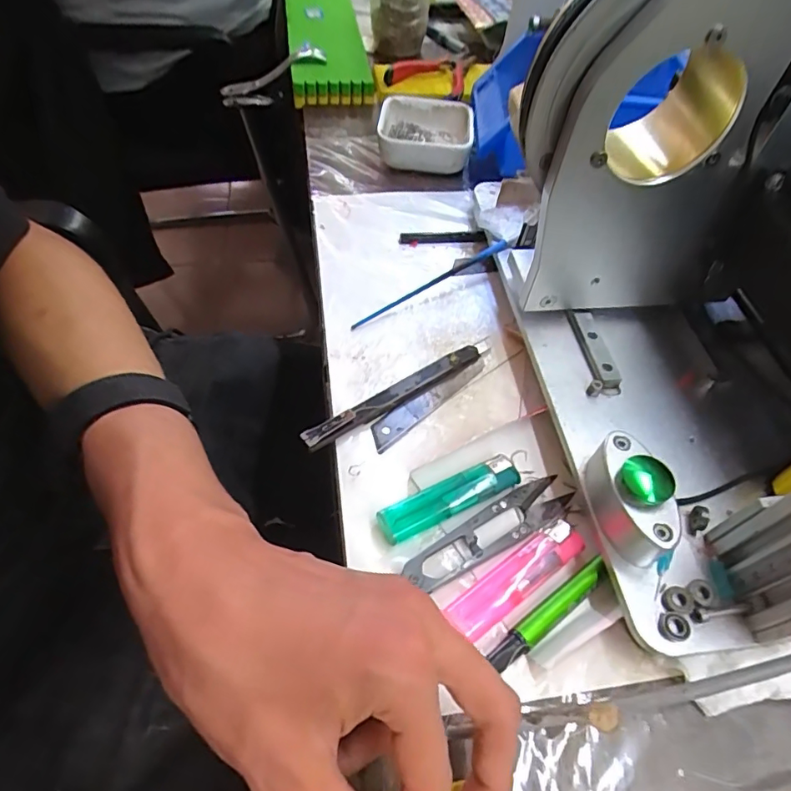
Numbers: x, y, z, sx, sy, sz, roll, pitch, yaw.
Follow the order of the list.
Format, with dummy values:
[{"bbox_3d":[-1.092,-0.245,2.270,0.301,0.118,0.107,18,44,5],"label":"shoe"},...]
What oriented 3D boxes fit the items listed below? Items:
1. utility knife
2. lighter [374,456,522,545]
[{"bbox_3d":[0.006,-0.004,0.308,0.134,0.015,0.012,-31,61,-23],"label":"utility knife"},{"bbox_3d":[0.028,0.053,0.270,0.078,0.010,0.018,-22,58,-17],"label":"lighter"}]

